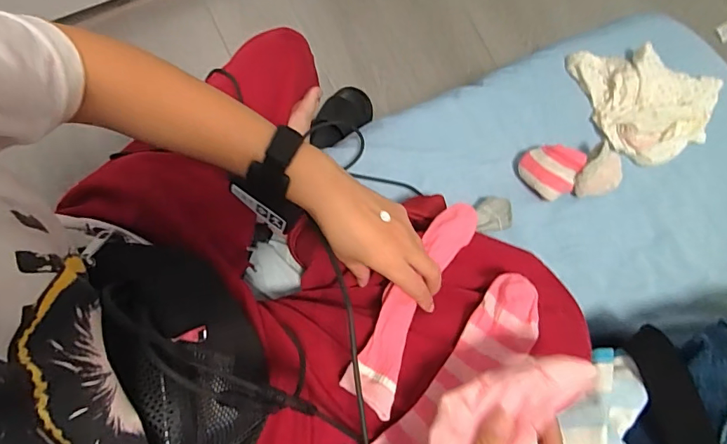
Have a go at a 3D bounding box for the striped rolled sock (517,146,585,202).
[{"bbox_3d":[0.244,-0.067,0.587,0.064,0.054,0.067,0,79,-1],"label":"striped rolled sock"}]

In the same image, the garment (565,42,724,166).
[{"bbox_3d":[0.403,-0.177,0.619,0.181,0.038,0.180,-18,80,-4],"label":"garment"}]

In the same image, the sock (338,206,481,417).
[{"bbox_3d":[0.052,0.074,0.446,0.052,0.022,0.225,31,66,5],"label":"sock"}]

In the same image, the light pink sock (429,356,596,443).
[{"bbox_3d":[0.080,0.154,0.329,0.187,0.032,0.056,-39,82,5],"label":"light pink sock"}]

